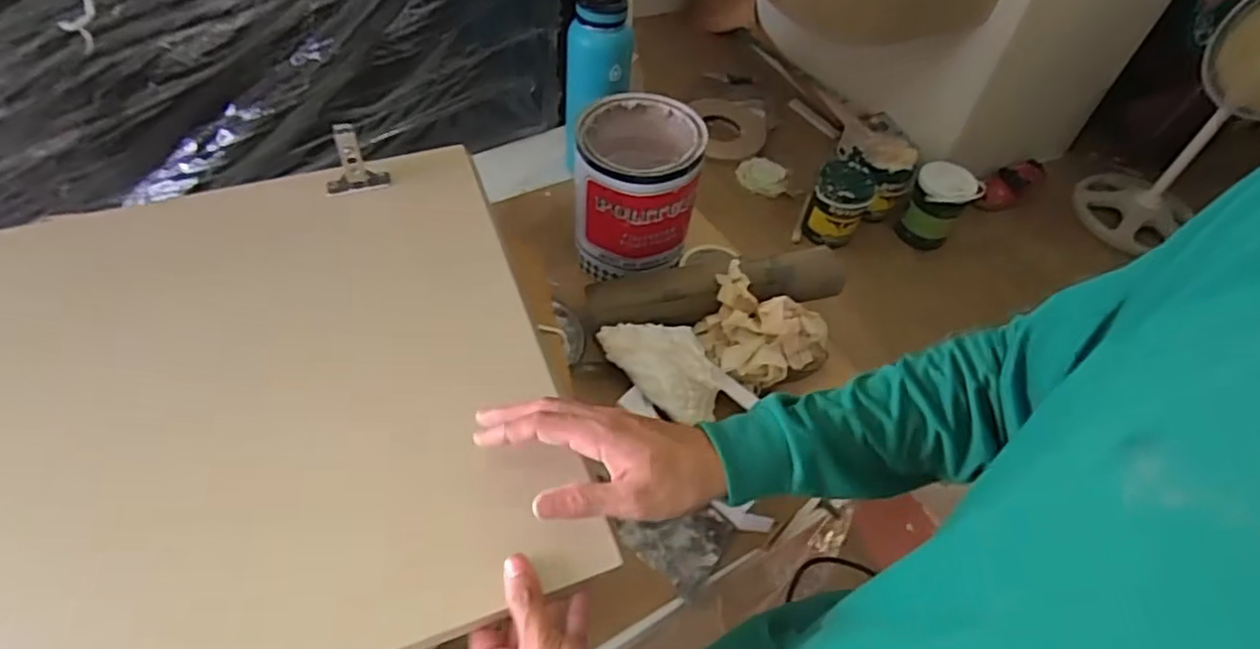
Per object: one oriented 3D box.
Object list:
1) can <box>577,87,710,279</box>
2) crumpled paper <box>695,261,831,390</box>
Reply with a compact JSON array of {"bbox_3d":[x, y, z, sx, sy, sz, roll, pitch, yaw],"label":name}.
[{"bbox_3d":[0.006,-0.175,0.894,0.147,0.180,0.152,3,51,-4],"label":"can"},{"bbox_3d":[0.156,0.014,0.820,0.149,0.095,0.125,23,53,12],"label":"crumpled paper"}]

